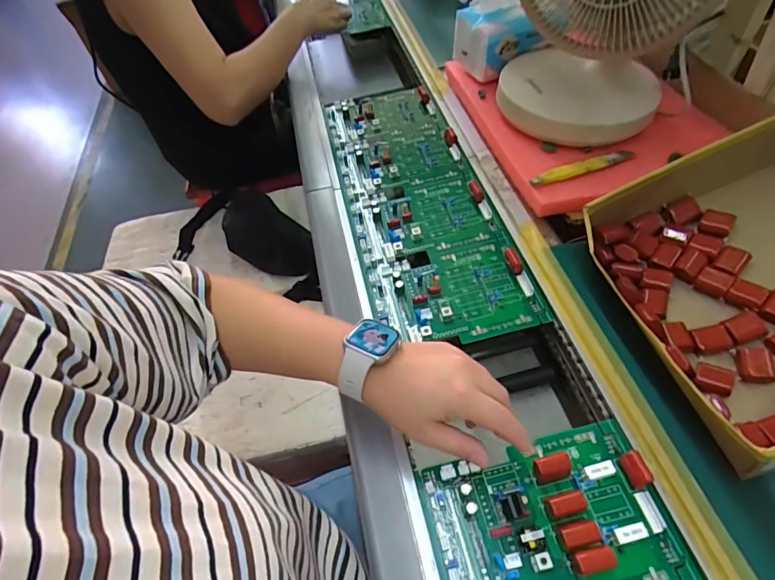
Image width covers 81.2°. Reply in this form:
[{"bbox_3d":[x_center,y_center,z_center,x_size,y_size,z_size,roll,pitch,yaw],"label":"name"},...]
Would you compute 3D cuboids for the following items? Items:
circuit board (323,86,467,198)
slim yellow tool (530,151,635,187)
[{"bbox_3d":[0.001,-0.227,0.666,0.168,0.022,0.221,-12,55,-4],"label":"circuit board"},{"bbox_3d":[0.228,-0.144,0.524,0.143,0.014,0.018,-19,56,-9],"label":"slim yellow tool"}]

